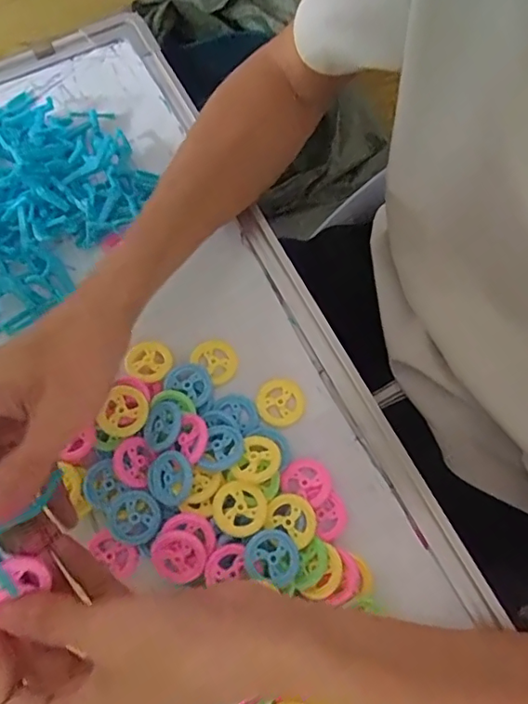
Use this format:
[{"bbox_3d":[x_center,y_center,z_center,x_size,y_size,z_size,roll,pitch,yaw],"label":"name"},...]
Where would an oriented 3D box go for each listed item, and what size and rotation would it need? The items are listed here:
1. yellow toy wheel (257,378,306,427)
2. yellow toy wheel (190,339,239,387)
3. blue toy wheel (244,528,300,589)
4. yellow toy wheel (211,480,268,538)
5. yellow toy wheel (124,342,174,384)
[{"bbox_3d":[0.010,0.031,0.339,0.029,0.004,0.030,0,70,-1],"label":"yellow toy wheel"},{"bbox_3d":[-0.031,0.005,0.351,0.030,0.007,0.026,42,75,13],"label":"yellow toy wheel"},{"bbox_3d":[0.005,0.109,0.291,0.029,0.004,0.028,7,64,-15],"label":"blue toy wheel"},{"bbox_3d":[-0.013,0.086,0.300,0.029,0.005,0.029,0,70,-1],"label":"yellow toy wheel"},{"bbox_3d":[-0.073,0.006,0.345,0.029,0.005,0.028,0,70,-1],"label":"yellow toy wheel"}]

